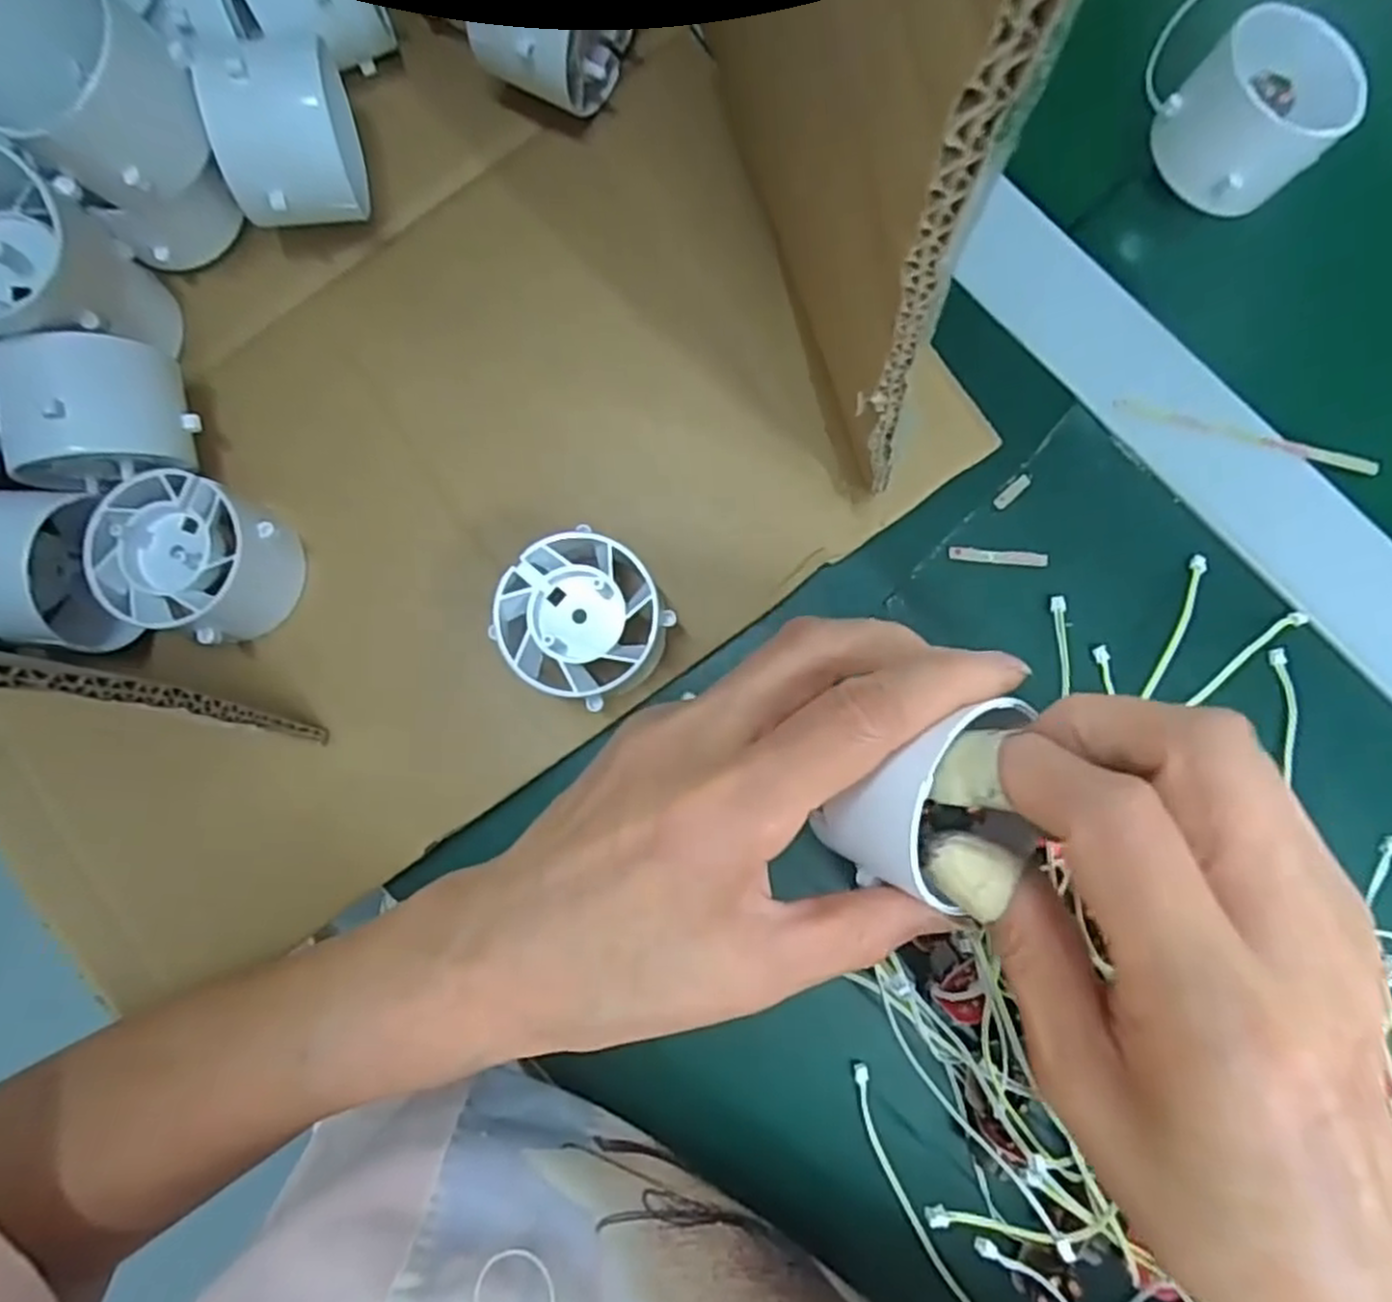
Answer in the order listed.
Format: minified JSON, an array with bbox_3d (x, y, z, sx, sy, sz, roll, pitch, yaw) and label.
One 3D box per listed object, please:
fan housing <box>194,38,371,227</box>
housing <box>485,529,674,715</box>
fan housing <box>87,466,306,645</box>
[{"bbox_3d":[-0.125,-0.159,0.247,0.036,0.055,0.046,-4,85,0],"label":"fan housing"},{"bbox_3d":[-0.034,-0.008,0.245,0.049,0.038,0.046,0,88,5],"label":"housing"},{"bbox_3d":[-0.157,-0.029,0.247,0.047,0.037,0.045,0,88,5],"label":"fan housing"}]

